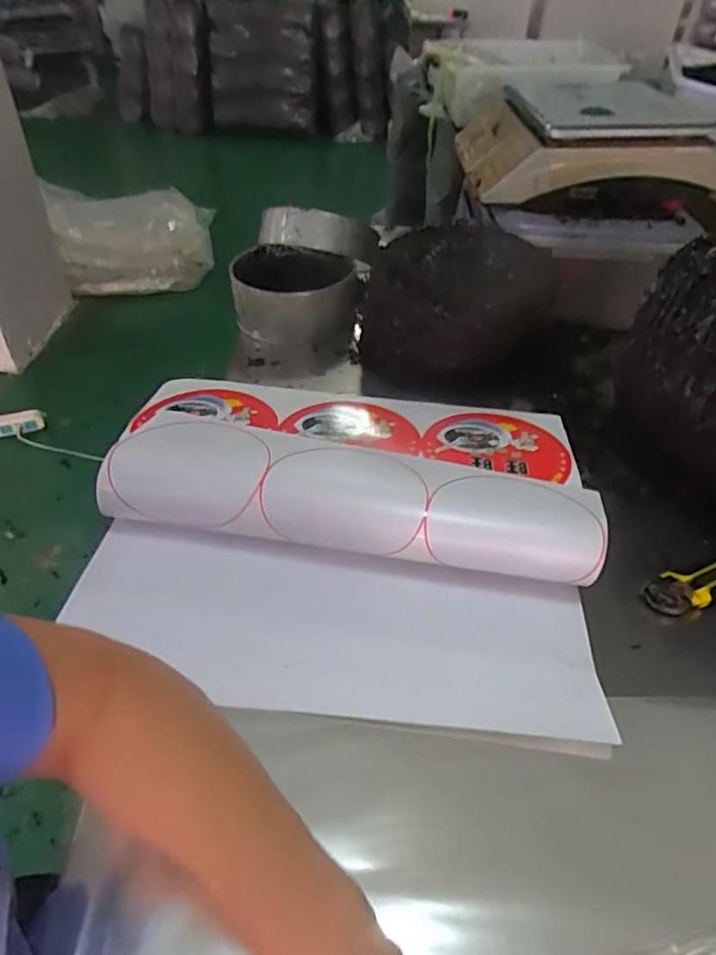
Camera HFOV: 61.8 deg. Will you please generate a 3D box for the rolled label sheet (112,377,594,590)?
[{"bbox_3d":[-0.004,-0.025,0.607,0.450,0.061,0.213,10,42,6],"label":"rolled label sheet"}]

